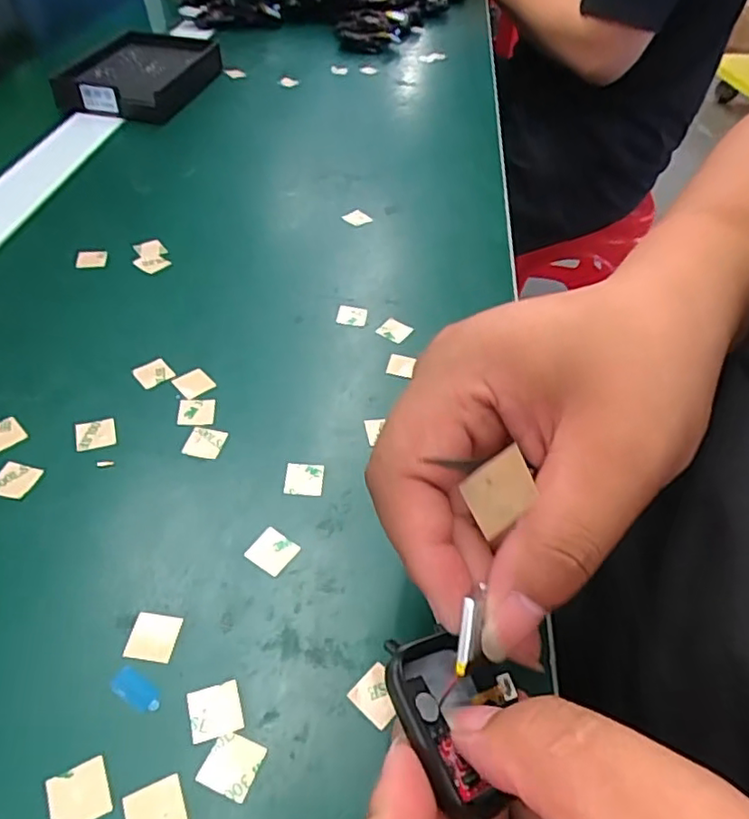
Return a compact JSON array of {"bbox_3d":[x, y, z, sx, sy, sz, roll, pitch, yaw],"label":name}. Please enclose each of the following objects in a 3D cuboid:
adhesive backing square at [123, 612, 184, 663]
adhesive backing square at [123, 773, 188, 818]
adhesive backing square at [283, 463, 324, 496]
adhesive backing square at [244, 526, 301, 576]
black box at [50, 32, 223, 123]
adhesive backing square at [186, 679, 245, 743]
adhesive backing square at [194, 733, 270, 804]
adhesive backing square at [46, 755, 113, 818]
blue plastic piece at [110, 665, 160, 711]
[{"bbox_3d":[-0.074,0.076,0.203,0.015,0.004,0.015,8,48,0],"label":"adhesive backing square"},{"bbox_3d":[-0.061,0.112,0.170,0.016,0.004,0.015,-17,49,-18],"label":"adhesive backing square"},{"bbox_3d":[-0.029,0.029,0.253,0.016,0.004,0.015,2,49,-1],"label":"adhesive backing square"},{"bbox_3d":[-0.038,0.053,0.229,0.016,0.004,0.015,32,53,15],"label":"adhesive backing square"},{"bbox_3d":[-0.197,-0.281,0.512,0.099,0.025,0.133,10,46,3],"label":"black box"},{"bbox_3d":[-0.049,0.092,0.188,0.015,0.004,0.015,-11,49,-17],"label":"adhesive backing square"},{"bbox_3d":[-0.042,0.104,0.179,0.015,0.004,0.015,19,47,12],"label":"adhesive backing square"},{"bbox_3d":[-0.083,0.108,0.171,0.015,0.004,0.015,-16,49,-22],"label":"adhesive backing square"},{"bbox_3d":[-0.075,0.087,0.190,0.018,0.004,0.008,29,50,20],"label":"blue plastic piece"}]

